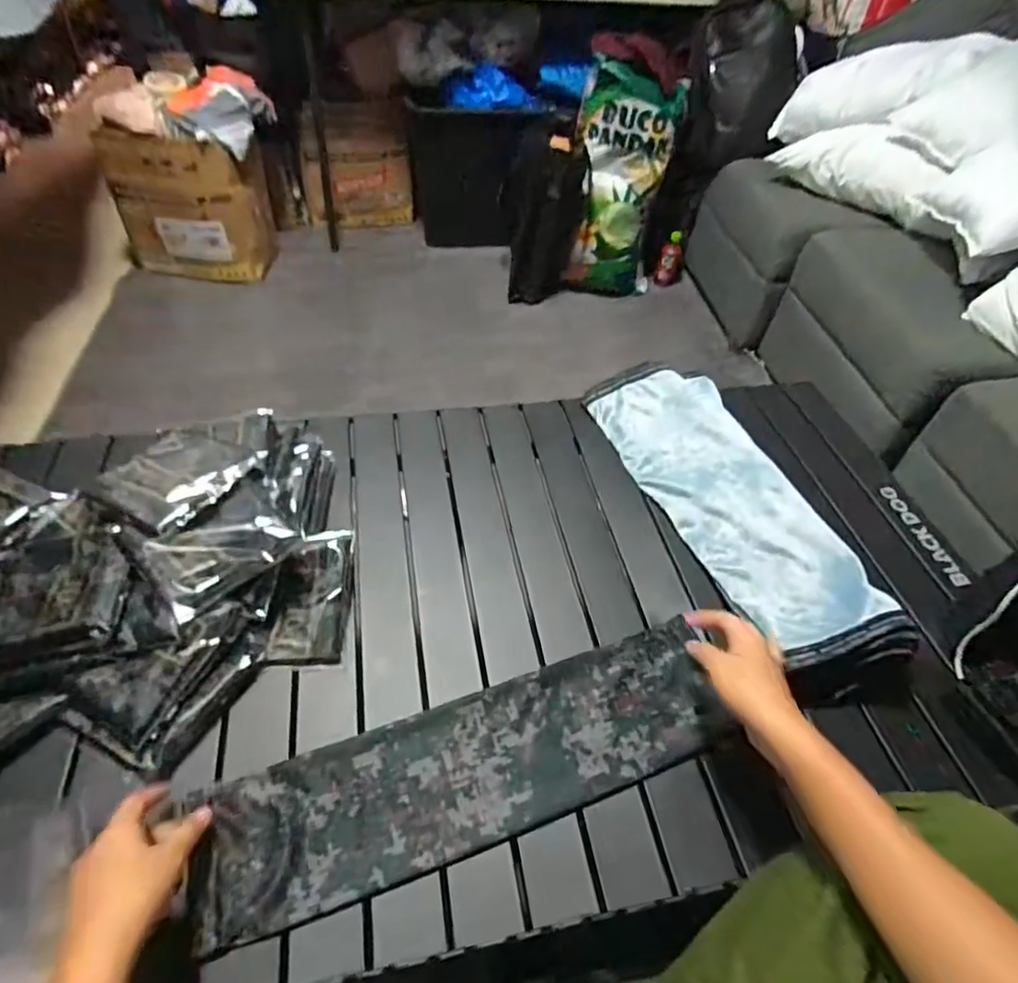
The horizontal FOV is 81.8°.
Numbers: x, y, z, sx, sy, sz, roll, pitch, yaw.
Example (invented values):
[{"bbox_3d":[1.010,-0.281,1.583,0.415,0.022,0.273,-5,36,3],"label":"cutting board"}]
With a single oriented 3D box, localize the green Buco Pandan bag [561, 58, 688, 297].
[{"bbox_3d":[0.335,-0.899,1.752,0.283,0.564,0.188,4,48,0],"label":"green Buco Pandan bag"}]

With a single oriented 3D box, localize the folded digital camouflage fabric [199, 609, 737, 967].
[{"bbox_3d":[-0.023,0.233,0.504,0.442,0.017,0.119,-15,51,-17],"label":"folded digital camouflage fabric"}]

